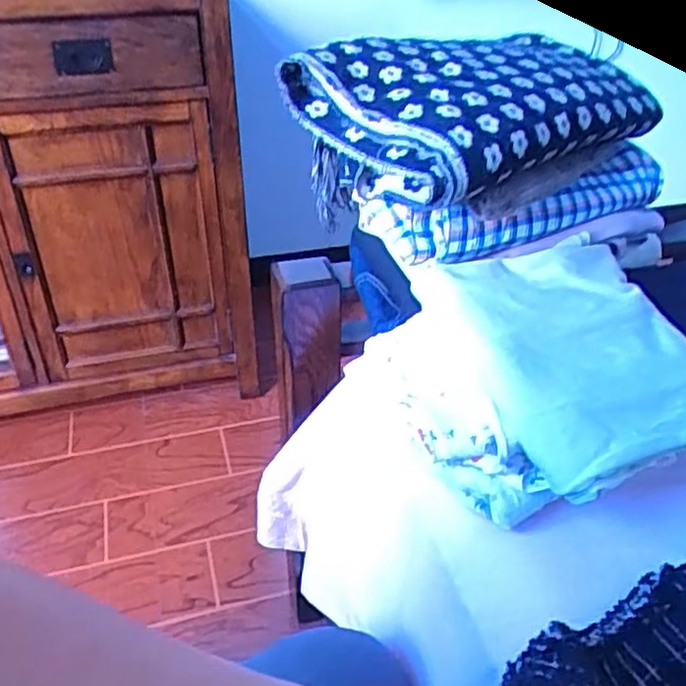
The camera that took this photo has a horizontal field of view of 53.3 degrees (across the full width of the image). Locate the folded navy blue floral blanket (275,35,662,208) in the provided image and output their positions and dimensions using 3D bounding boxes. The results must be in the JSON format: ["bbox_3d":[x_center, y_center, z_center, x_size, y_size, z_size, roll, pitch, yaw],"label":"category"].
[{"bbox_3d":[0.106,-0.217,0.607,0.261,0.081,0.206,-28,44,-34],"label":"folded navy blue floral blanket"}]

